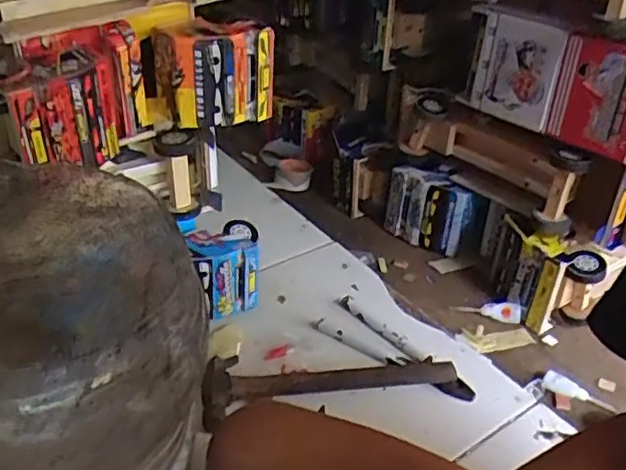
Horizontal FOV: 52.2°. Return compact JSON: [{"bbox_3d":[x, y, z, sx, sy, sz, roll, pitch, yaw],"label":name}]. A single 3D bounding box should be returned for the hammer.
[{"bbox_3d":[0.014,0.161,0.771,0.297,0.023,0.101,-7,36,-14],"label":"hammer"}]

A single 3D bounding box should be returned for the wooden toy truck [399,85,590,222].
[{"bbox_3d":[0.284,-0.145,1.109,0.083,0.139,0.386,-21,41,-30],"label":"wooden toy truck"}]

